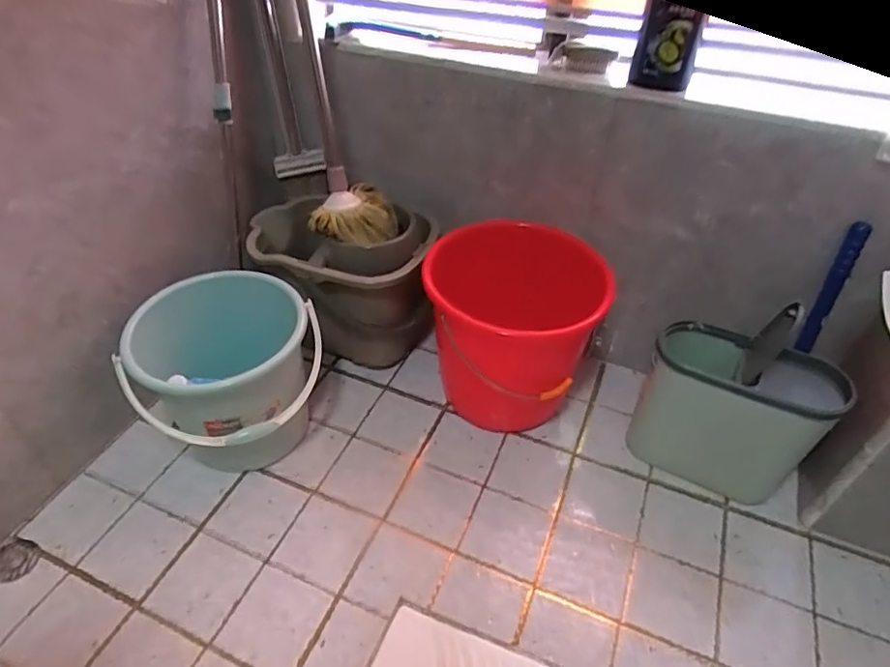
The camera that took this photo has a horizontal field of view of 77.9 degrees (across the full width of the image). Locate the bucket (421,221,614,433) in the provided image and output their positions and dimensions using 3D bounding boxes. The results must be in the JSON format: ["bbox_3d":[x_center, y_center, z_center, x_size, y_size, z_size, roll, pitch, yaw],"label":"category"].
[{"bbox_3d":[0.120,0.000,1.141,0.288,0.400,0.297,1,44,-1],"label":"bucket"}]

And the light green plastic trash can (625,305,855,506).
[{"bbox_3d":[0.536,0.130,1.043,0.291,0.385,0.150,20,47,18],"label":"light green plastic trash can"}]

